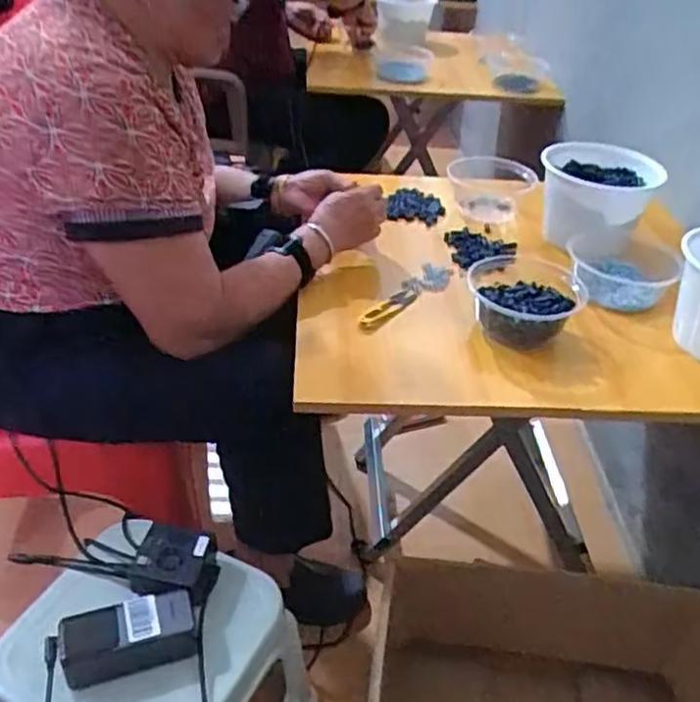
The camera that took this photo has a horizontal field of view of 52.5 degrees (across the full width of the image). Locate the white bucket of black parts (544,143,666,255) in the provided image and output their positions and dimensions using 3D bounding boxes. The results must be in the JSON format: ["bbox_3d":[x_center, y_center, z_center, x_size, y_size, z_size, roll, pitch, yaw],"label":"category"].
[{"bbox_3d":[0.358,-0.219,1.027,0.136,0.121,0.156,-6,39,-11],"label":"white bucket of black parts"}]

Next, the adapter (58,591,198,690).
[{"bbox_3d":[-0.227,0.291,0.726,0.128,0.048,0.063,-9,39,-15],"label":"adapter"}]

